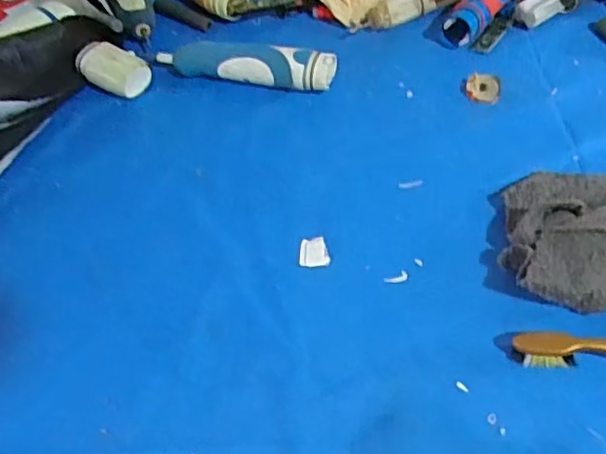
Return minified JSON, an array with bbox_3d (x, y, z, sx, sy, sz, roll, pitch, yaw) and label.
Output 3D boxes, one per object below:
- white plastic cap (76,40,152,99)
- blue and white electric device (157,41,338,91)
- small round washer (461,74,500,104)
[{"bbox_3d":[-0.153,-0.126,0.514,0.058,0.031,0.030,18,59,17],"label":"white plastic cap"},{"bbox_3d":[-0.047,-0.127,0.507,0.142,0.026,0.032,8,57,11],"label":"blue and white electric device"},{"bbox_3d":[0.135,-0.106,0.486,0.030,0.007,0.022,20,60,18],"label":"small round washer"}]

